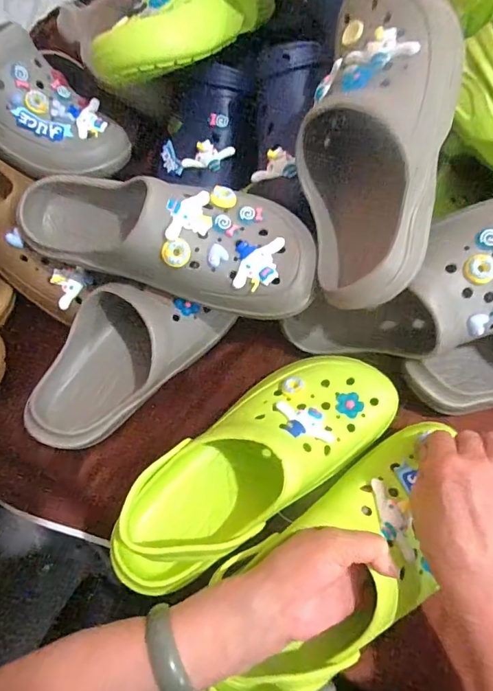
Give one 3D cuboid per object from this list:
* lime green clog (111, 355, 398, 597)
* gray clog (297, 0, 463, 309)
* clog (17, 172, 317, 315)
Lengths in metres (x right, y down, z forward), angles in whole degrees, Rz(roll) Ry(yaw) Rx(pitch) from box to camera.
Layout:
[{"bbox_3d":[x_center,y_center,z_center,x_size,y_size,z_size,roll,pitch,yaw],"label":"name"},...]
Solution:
[{"bbox_3d":[0.009,0.100,0.398,0.283,0.087,0.111,-35,68,-14],"label":"lime green clog"},{"bbox_3d":[0.107,-0.172,0.372,0.115,0.087,0.276,6,90,4],"label":"gray clog"},{"bbox_3d":[-0.065,-0.104,0.394,0.251,0.077,0.092,11,65,7],"label":"clog"}]

